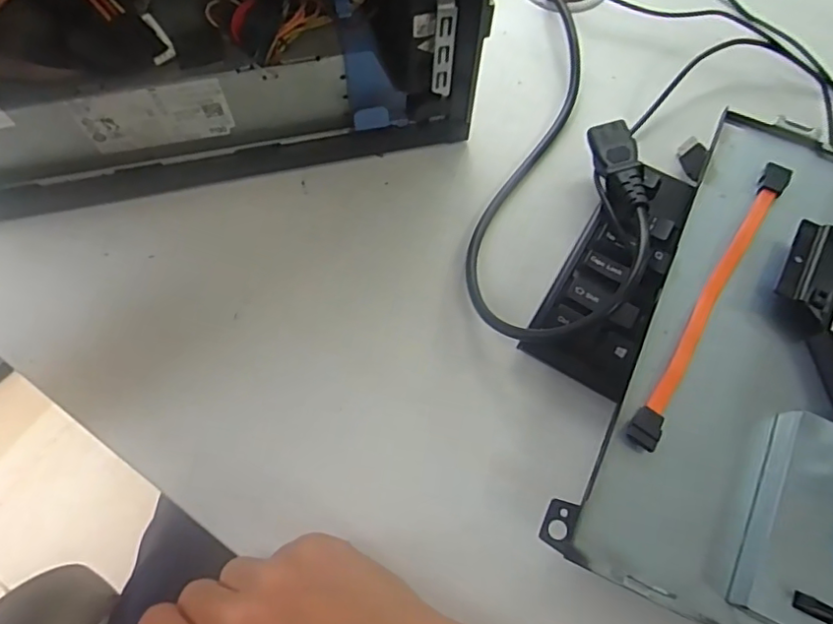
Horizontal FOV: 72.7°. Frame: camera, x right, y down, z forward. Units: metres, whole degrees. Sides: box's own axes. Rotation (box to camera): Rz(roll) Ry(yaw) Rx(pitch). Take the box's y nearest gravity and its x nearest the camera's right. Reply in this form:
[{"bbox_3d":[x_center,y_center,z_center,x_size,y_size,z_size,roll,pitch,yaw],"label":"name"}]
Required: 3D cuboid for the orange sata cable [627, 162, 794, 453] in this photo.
[{"bbox_3d":[0.153,-0.009,0.290,0.013,0.006,0.181,32,72,11],"label":"orange sata cable"}]

